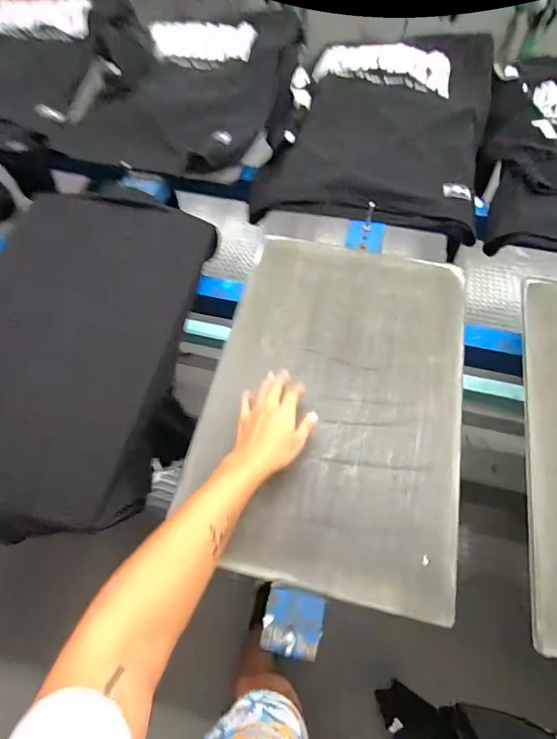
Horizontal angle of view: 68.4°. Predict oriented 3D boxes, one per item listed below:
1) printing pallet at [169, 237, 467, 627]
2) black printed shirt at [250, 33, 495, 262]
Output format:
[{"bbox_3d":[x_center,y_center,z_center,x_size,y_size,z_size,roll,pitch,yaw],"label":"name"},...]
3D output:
[{"bbox_3d":[0.097,0.033,0.674,0.394,0.022,0.586,12,63,6],"label":"printing pallet"},{"bbox_3d":[0.251,-0.611,1.024,0.517,0.103,0.689,13,63,7],"label":"black printed shirt"}]

